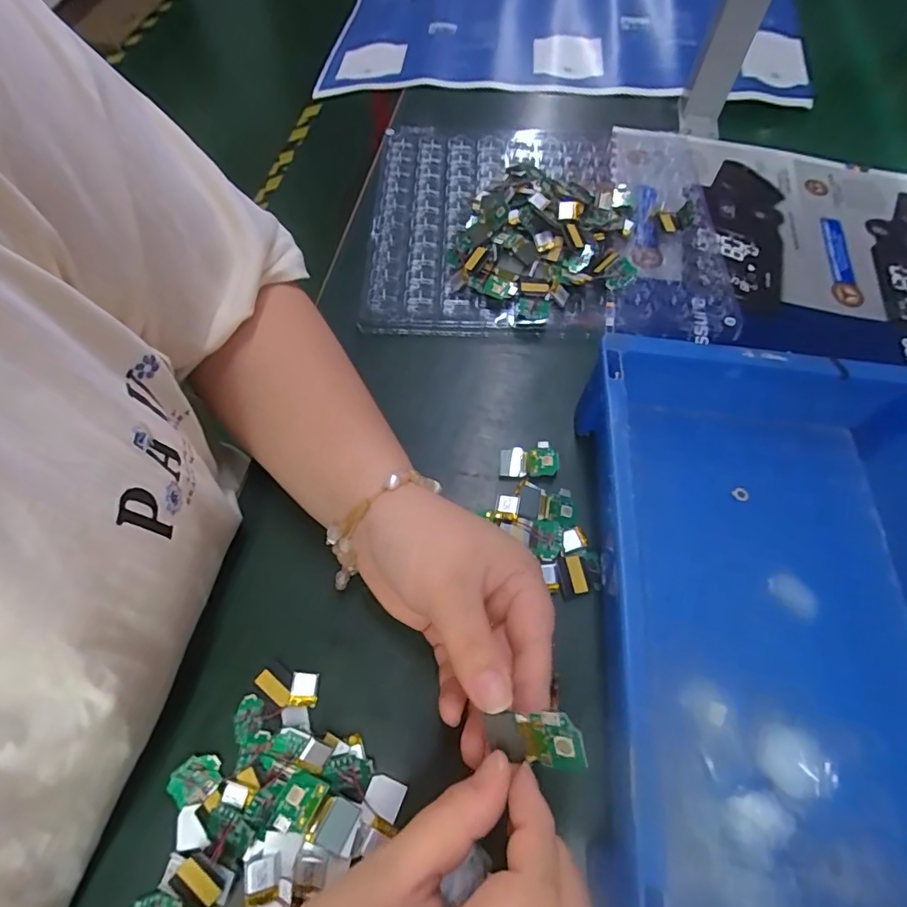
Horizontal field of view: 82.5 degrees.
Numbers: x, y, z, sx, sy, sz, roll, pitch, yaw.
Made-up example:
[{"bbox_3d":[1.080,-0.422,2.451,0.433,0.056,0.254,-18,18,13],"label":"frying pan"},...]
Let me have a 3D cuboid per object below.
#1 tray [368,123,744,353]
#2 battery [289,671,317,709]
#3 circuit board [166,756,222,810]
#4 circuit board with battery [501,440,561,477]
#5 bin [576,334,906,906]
[{"bbox_3d":[0.085,-0.206,0.441,0.302,0.035,0.244,3,62,-1],"label":"tray"},{"bbox_3d":[-0.082,0.129,0.282,0.014,0.004,0.017,5,62,0],"label":"battery"},{"bbox_3d":[-0.131,0.166,0.263,0.025,0.004,0.020,-38,70,-20],"label":"circuit board"},{"bbox_3d":[0.051,0.004,0.348,0.039,0.005,0.024,2,62,-1],"label":"circuit board with battery"},{"bbox_3d":[0.180,0.088,0.282,0.204,0.080,0.301,4,62,0],"label":"bin"}]

